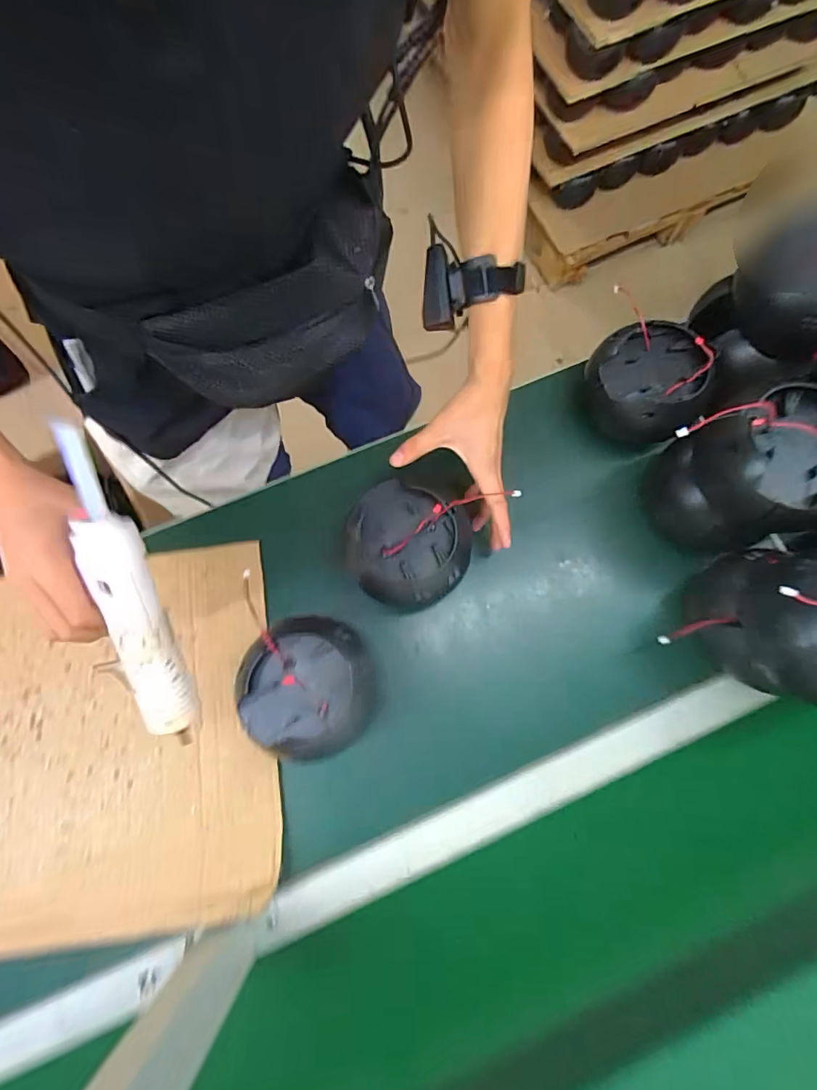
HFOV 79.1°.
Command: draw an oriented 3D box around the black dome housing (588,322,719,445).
[{"bbox_3d":[0.267,-0.180,0.566,0.110,0.089,0.127,-29,79,-7],"label":"black dome housing"}]

